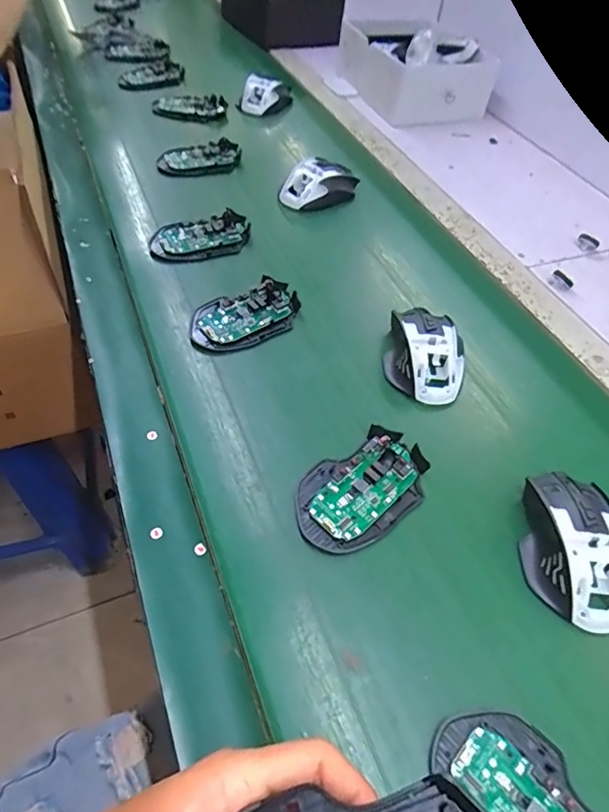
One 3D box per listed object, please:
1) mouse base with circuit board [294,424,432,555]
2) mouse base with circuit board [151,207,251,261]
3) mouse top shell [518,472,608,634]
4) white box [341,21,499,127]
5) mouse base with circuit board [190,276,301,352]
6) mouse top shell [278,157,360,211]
[{"bbox_3d":[0.045,0.063,0.392,0.114,0.017,0.072,-32,60,-27],"label":"mouse base with circuit board"},{"bbox_3d":[-0.118,-0.194,0.581,0.113,0.019,0.062,-11,53,-14],"label":"mouse base with circuit board"},{"bbox_3d":[0.197,0.098,0.369,0.071,0.036,0.117,7,51,0],"label":"mouse top shell"},{"bbox_3d":[0.199,-0.611,0.895,0.187,0.106,0.240,-11,53,-14],"label":"white box"},{"bbox_3d":[-0.057,-0.091,0.504,0.114,0.019,0.064,-24,57,-23],"label":"mouse base with circuit board"},{"bbox_3d":[0.020,-0.294,0.666,0.114,0.037,0.069,-31,60,-27],"label":"mouse top shell"}]

